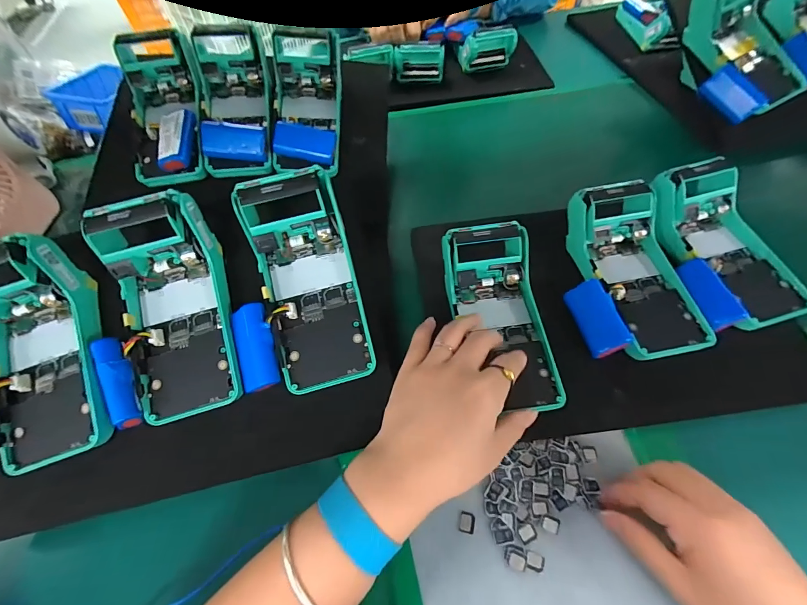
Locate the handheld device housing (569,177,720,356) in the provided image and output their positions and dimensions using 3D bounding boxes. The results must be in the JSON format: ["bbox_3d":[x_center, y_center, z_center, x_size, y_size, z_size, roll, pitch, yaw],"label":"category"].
[{"bbox_3d":[0.224,-0.032,0.351,0.079,0.055,0.168,-12,71,-8],"label":"handheld device housing"}]

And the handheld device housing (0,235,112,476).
[{"bbox_3d":[-0.288,0.038,0.277,0.089,0.075,0.167,-21,74,-5],"label":"handheld device housing"}]

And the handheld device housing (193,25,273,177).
[{"bbox_3d":[-0.196,-0.229,0.424,0.075,0.056,0.165,-5,83,-3],"label":"handheld device housing"}]

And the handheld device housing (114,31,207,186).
[{"bbox_3d":[-0.272,-0.215,0.418,0.082,0.060,0.160,-13,82,-8],"label":"handheld device housing"}]

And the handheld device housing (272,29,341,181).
[{"bbox_3d":[-0.111,-0.238,0.420,0.078,0.074,0.150,1,67,-14],"label":"handheld device housing"}]

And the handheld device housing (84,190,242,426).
[{"bbox_3d":[-0.184,0.005,0.293,0.079,0.057,0.170,-13,90,-8],"label":"handheld device housing"}]

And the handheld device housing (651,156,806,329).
[{"bbox_3d":[0.318,-0.066,0.355,0.087,0.064,0.175,-14,57,-8],"label":"handheld device housing"}]

